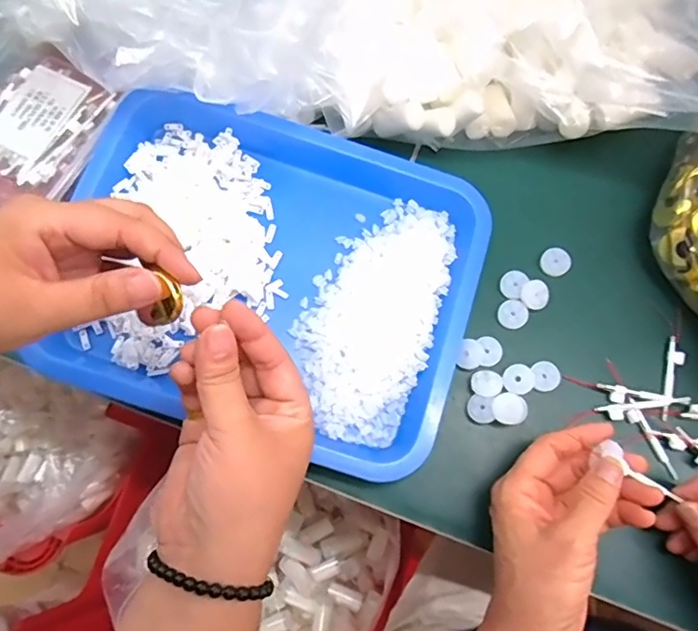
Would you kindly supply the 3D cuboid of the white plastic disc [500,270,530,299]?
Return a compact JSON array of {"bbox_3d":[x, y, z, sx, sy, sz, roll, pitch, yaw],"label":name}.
[{"bbox_3d":[0.120,-0.023,0.402,0.018,0.004,0.020,28,91,26],"label":"white plastic disc"}]

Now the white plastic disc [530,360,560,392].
[{"bbox_3d":[0.138,0.042,0.383,0.018,0.004,0.020,-11,74,-3],"label":"white plastic disc"}]

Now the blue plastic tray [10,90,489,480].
[{"bbox_3d":[-0.054,-0.031,0.390,0.287,0.038,0.235,15,74,5],"label":"blue plastic tray"}]

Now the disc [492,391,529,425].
[{"bbox_3d":[0.109,0.062,0.371,0.025,0.005,0.022,-32,82,-21],"label":"disc"}]

